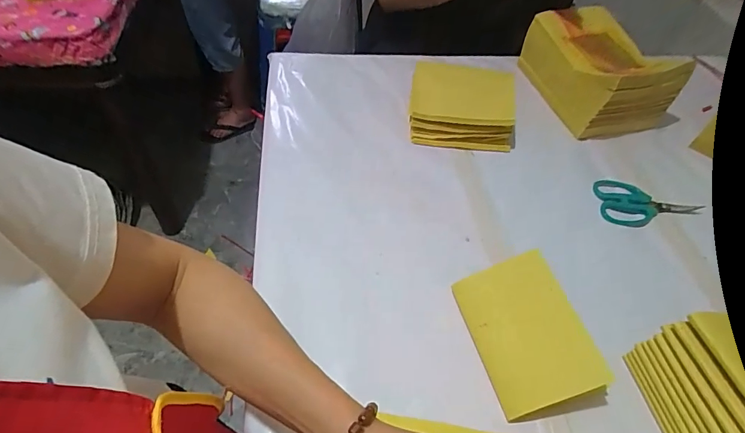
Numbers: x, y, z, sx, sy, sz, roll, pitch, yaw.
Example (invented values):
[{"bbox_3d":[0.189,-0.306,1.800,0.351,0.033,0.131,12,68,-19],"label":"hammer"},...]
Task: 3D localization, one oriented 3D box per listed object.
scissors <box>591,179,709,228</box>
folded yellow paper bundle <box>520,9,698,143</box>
[{"bbox_3d":[0.411,-0.012,0.613,0.145,0.009,0.080,13,52,4],"label":"scissors"},{"bbox_3d":[0.394,-0.265,0.739,0.164,0.127,0.234,-11,54,-14],"label":"folded yellow paper bundle"}]

